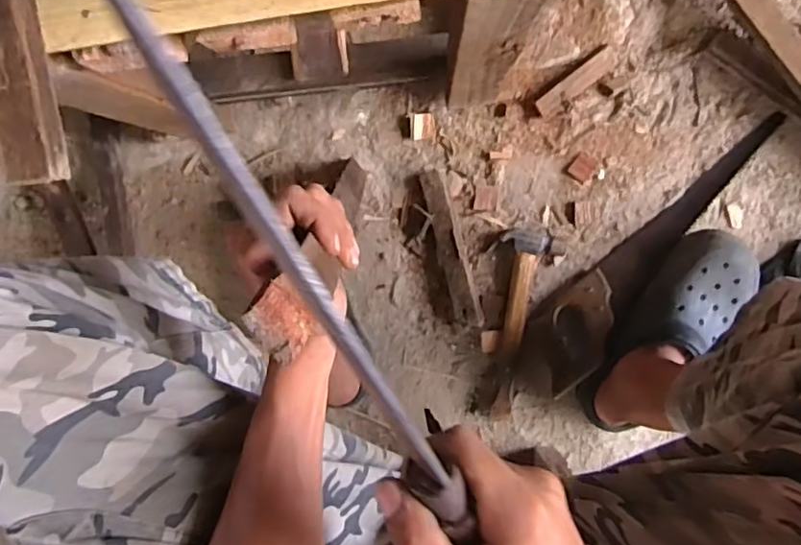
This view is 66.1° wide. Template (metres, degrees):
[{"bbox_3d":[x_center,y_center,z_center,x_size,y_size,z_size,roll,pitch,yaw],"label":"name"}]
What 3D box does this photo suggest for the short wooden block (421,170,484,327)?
[{"bbox_3d":[0.064,-0.029,0.785,0.034,0.022,0.202,-15,95,6],"label":"short wooden block"}]

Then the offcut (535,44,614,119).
[{"bbox_3d":[0.214,-0.232,0.752,0.108,0.013,0.024,-37,92,7],"label":"offcut"}]

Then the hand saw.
[{"bbox_3d":[0.299,-0.027,0.754,0.086,0.050,0.427,39,97,-1],"label":"hand saw"}]

